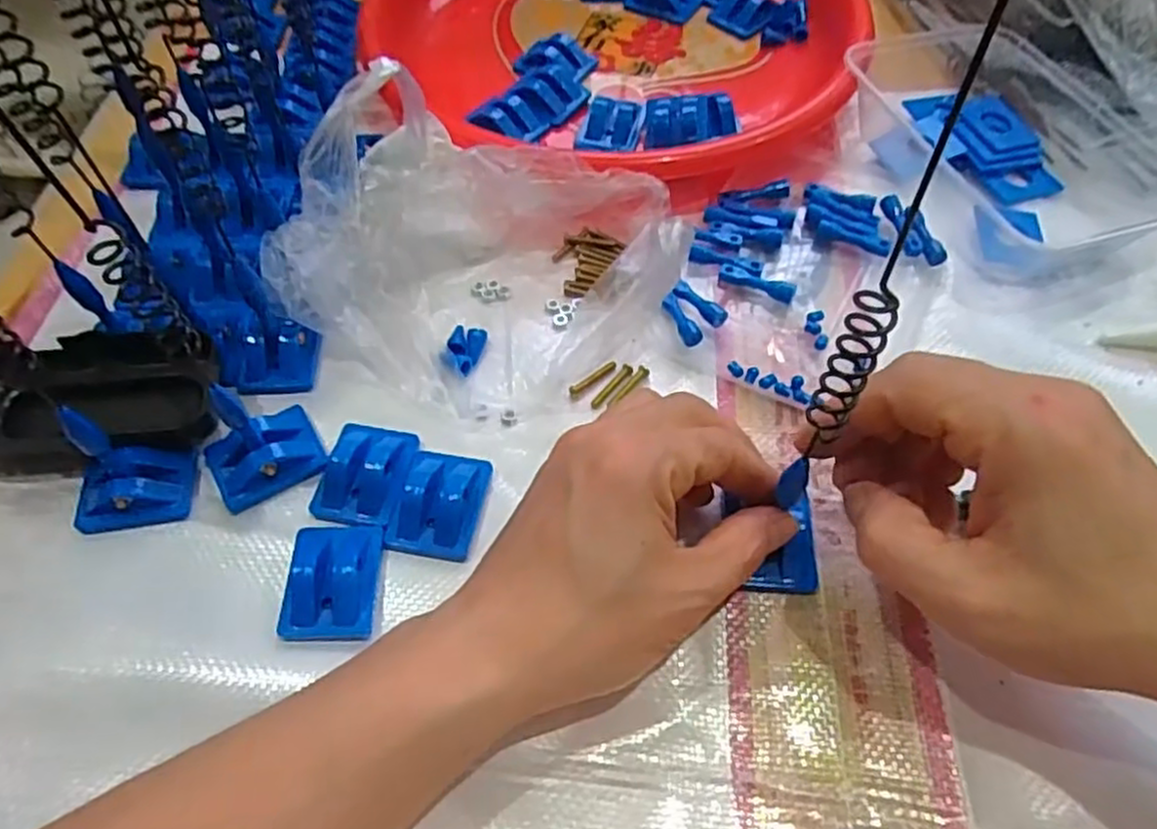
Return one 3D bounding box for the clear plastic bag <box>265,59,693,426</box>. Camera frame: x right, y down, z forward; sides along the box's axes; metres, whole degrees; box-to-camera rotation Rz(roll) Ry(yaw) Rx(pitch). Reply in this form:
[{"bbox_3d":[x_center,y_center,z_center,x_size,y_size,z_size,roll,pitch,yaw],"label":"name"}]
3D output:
[{"bbox_3d":[-0.045,-0.080,0.338,0.172,0.073,0.134,12,58,9],"label":"clear plastic bag"}]

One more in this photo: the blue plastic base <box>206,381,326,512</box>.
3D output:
[{"bbox_3d":[-0.133,0.005,0.297,0.044,0.053,0.035,-28,60,-16],"label":"blue plastic base"}]

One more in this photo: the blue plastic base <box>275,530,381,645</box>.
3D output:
[{"bbox_3d":[-0.094,0.062,0.284,0.033,0.009,0.046,-2,57,0],"label":"blue plastic base"}]

